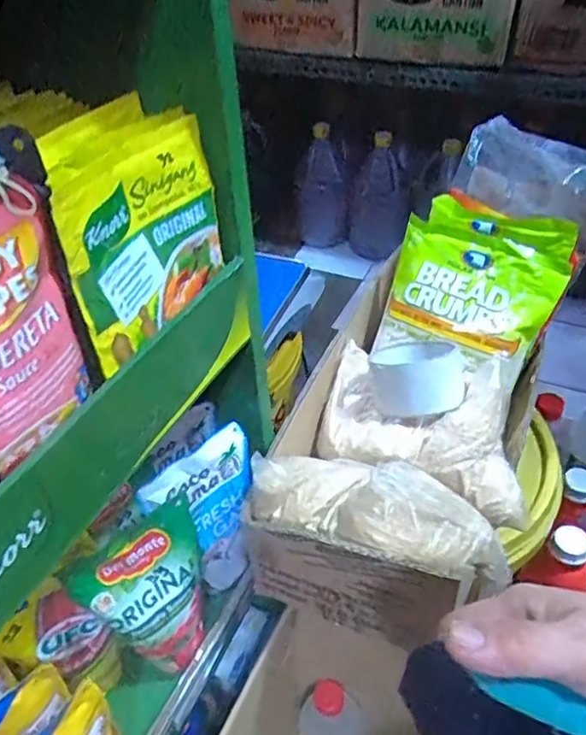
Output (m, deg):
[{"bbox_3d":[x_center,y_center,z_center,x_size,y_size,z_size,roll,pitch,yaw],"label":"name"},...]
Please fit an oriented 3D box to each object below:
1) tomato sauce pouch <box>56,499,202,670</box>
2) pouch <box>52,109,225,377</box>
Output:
[{"bbox_3d":[-0.101,0.170,0.439,0.090,0.149,0.033,-24,46,-23],"label":"tomato sauce pouch"},{"bbox_3d":[-0.076,-0.067,0.310,0.013,0.087,0.109,17,45,20],"label":"pouch"}]

